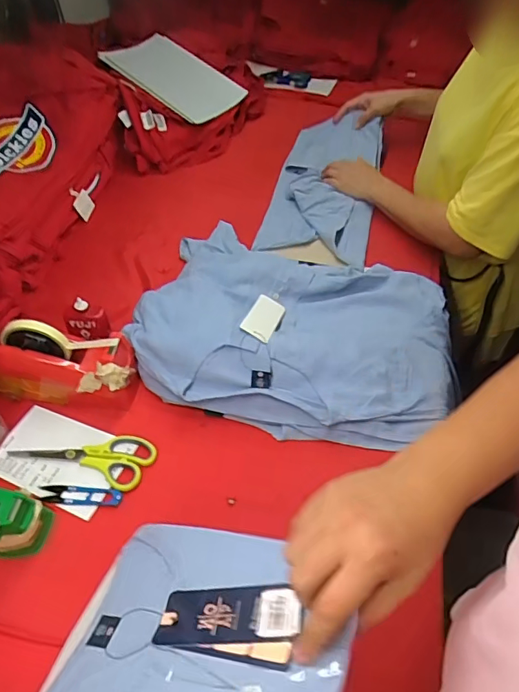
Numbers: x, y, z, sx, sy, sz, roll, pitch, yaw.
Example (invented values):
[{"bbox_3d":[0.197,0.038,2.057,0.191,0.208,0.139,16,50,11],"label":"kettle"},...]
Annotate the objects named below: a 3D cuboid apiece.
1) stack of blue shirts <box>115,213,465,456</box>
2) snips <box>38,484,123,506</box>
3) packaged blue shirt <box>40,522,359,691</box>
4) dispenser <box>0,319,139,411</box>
[{"bbox_3d":[0.061,-0.031,0.758,0.455,0.092,0.335,9,51,12],"label":"stack of blue shirts"},{"bbox_3d":[-0.221,0.185,0.615,0.103,0.004,0.024,2,49,6],"label":"snips"},{"bbox_3d":[-0.059,0.237,0.380,0.252,0.015,0.204,-6,35,32],"label":"packaged blue shirt"},{"bbox_3d":[-0.285,0.017,0.674,0.234,0.122,0.073,10,50,-4],"label":"dispenser"}]

